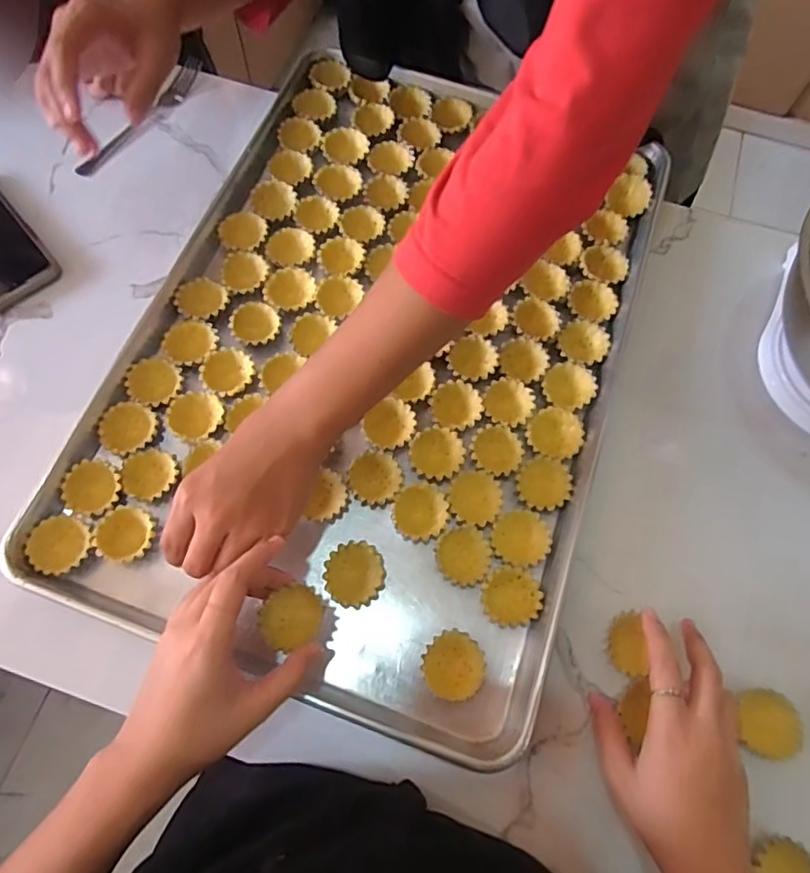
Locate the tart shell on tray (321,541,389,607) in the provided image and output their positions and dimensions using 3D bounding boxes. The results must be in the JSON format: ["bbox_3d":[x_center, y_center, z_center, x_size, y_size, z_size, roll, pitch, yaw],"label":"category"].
[{"bbox_3d":[-0.038,0.108,0.429,0.045,0.021,0.046,-15,71,-7],"label":"tart shell on tray"}]

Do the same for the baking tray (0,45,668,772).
[{"bbox_3d":[-0.018,-0.084,0.490,0.398,0.028,0.577,19,71,5],"label":"baking tray"}]

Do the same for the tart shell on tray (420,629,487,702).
[{"bbox_3d":[0.036,0.167,0.402,0.044,0.012,0.044,0,70,-1],"label":"tart shell on tray"}]

